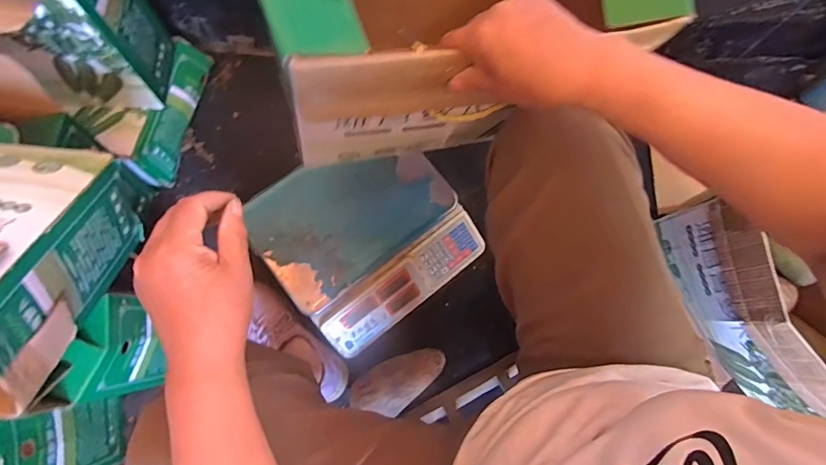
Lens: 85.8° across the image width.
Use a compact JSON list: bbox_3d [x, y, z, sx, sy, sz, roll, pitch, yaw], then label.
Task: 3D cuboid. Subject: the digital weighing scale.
[{"bbox_3d":[-0.078,-0.006,0.786,0.345,0.120,0.313,-37,80,-9],"label":"digital weighing scale"}]

